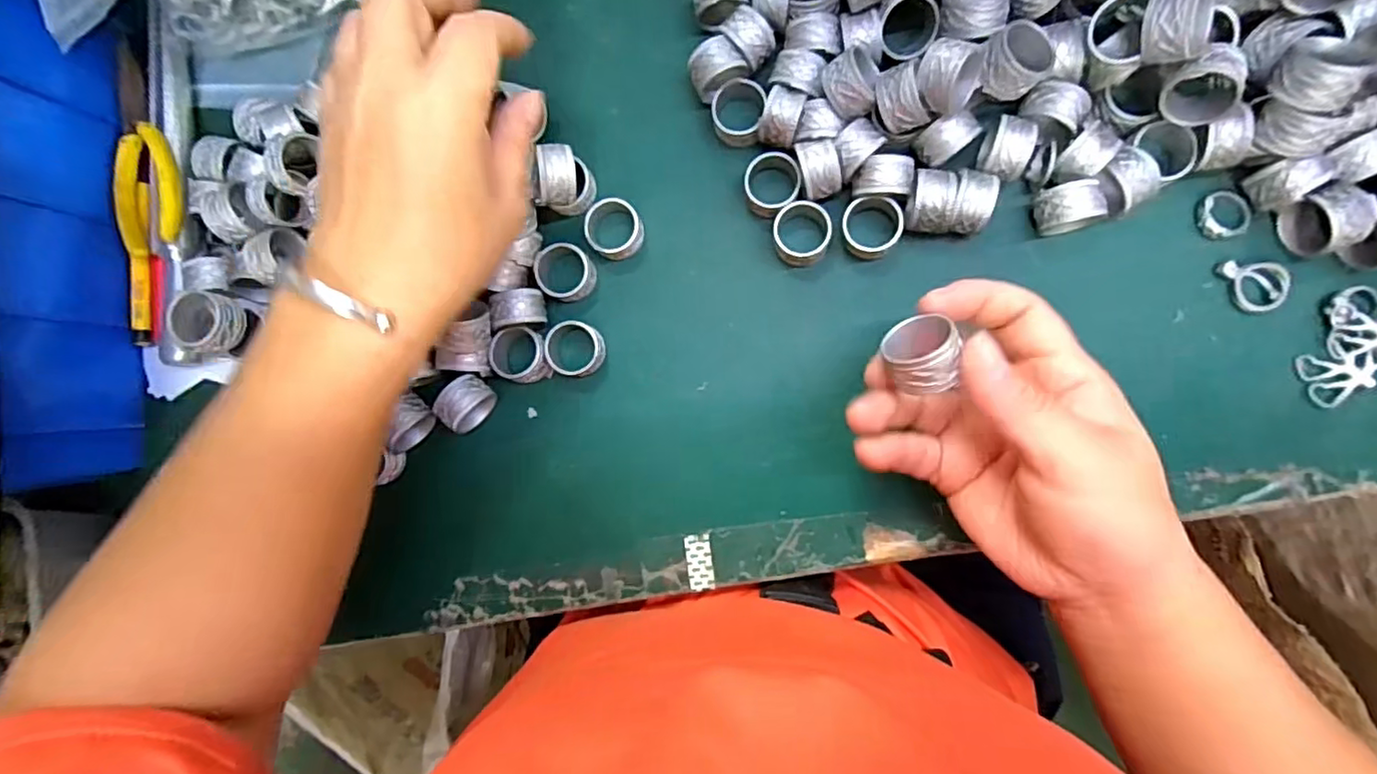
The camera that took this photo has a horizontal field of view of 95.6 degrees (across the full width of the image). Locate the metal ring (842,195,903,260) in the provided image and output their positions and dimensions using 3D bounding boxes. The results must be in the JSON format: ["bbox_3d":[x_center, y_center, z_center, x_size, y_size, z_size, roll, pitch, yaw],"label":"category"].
[{"bbox_3d":[0.087,-0.076,0.298,0.026,0.020,0.026,0,89,8],"label":"metal ring"}]

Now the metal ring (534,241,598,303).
[{"bbox_3d":[-0.062,-0.058,0.318,0.029,0.018,0.027,0,89,8],"label":"metal ring"}]

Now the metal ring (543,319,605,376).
[{"bbox_3d":[-0.056,-0.019,0.317,0.027,0.019,0.027,0,89,8],"label":"metal ring"}]

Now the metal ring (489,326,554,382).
[{"bbox_3d":[-0.085,-0.016,0.318,0.028,0.018,0.028,0,89,8],"label":"metal ring"}]

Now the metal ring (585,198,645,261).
[{"bbox_3d":[-0.037,-0.079,0.316,0.027,0.018,0.029,0,89,8],"label":"metal ring"}]

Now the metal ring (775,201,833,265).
[{"bbox_3d":[0.055,-0.074,0.303,0.027,0.017,0.028,0,89,8],"label":"metal ring"}]

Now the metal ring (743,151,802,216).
[{"bbox_3d":[0.041,-0.098,0.305,0.027,0.016,0.028,0,89,8],"label":"metal ring"}]

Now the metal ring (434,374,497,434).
[{"bbox_3d":[-0.112,0.008,0.317,0.019,0.025,0.026,40,94,6],"label":"metal ring"}]

